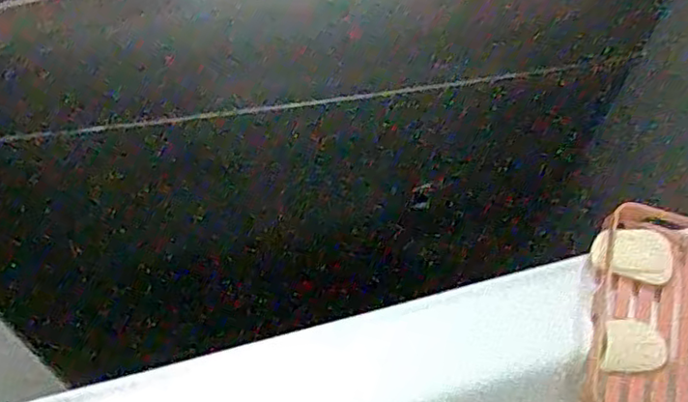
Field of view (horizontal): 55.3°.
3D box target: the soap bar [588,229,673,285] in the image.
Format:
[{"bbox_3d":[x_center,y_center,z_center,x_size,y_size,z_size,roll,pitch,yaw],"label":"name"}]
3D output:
[{"bbox_3d":[0.172,0.032,0.389,0.050,0.011,0.034,6,70,-2],"label":"soap bar"}]

